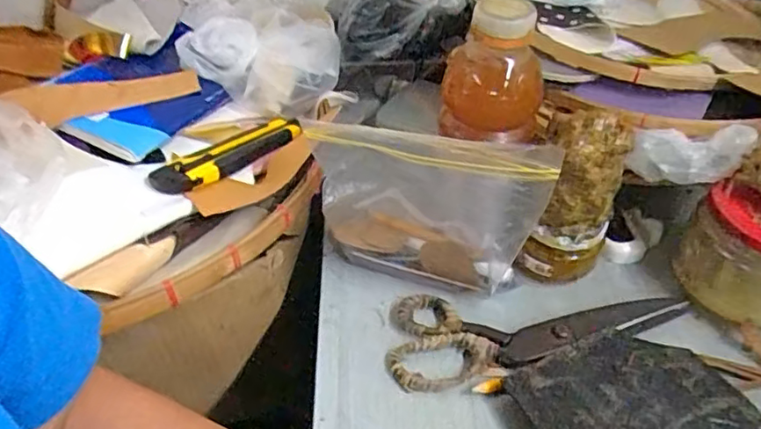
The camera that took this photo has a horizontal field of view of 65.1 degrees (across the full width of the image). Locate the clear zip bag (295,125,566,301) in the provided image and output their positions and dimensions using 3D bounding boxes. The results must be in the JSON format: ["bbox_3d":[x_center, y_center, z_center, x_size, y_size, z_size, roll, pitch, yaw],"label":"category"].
[{"bbox_3d":[0.036,-0.004,0.444,0.166,0.141,0.047,14,44,16],"label":"clear zip bag"}]

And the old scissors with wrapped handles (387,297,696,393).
[{"bbox_3d":[0.112,0.084,0.440,0.216,0.022,0.075,-5,42,-4],"label":"old scissors with wrapped handles"}]

